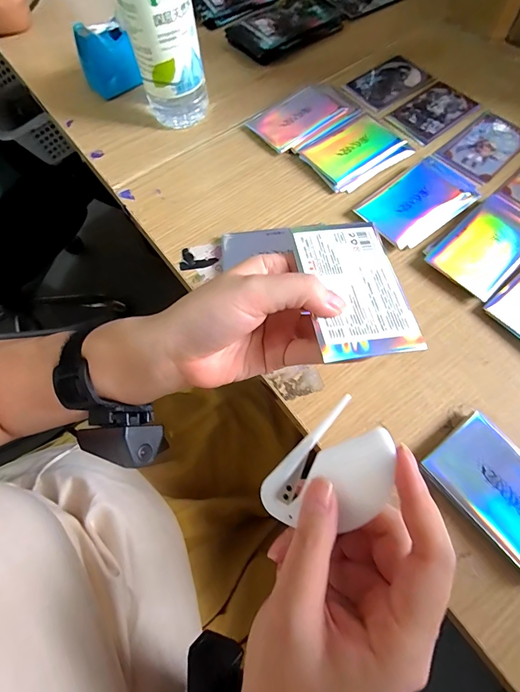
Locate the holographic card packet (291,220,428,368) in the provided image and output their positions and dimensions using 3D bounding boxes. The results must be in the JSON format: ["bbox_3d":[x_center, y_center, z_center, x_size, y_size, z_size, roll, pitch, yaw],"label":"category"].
[{"bbox_3d":[0.054,-0.035,0.211,0.057,0.010,0.092,-11,68,-2],"label":"holographic card packet"}]

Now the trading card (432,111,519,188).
[{"bbox_3d":[0.229,-0.203,0.369,0.098,0.005,0.057,-40,72,-13],"label":"trading card"}]

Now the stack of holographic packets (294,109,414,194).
[{"bbox_3d":[0.096,-0.202,0.370,0.094,0.009,0.075,-35,70,-11],"label":"stack of holographic packets"}]

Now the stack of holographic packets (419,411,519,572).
[{"bbox_3d":[0.165,0.099,0.242,0.062,0.012,0.096,-38,71,-12],"label":"stack of holographic packets"}]

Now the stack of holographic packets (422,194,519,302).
[{"bbox_3d":[0.203,-0.091,0.320,0.103,0.009,0.063,-41,72,-14],"label":"stack of holographic packets"}]

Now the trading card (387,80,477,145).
[{"bbox_3d":[0.188,-0.255,0.392,0.093,0.004,0.058,-37,71,-12],"label":"trading card"}]

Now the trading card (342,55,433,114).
[{"bbox_3d":[0.148,-0.302,0.412,0.097,0.006,0.060,-36,71,-13],"label":"trading card"}]

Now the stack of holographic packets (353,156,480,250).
[{"bbox_3d":[0.148,-0.138,0.341,0.106,0.009,0.069,-36,71,-12],"label":"stack of holographic packets"}]

